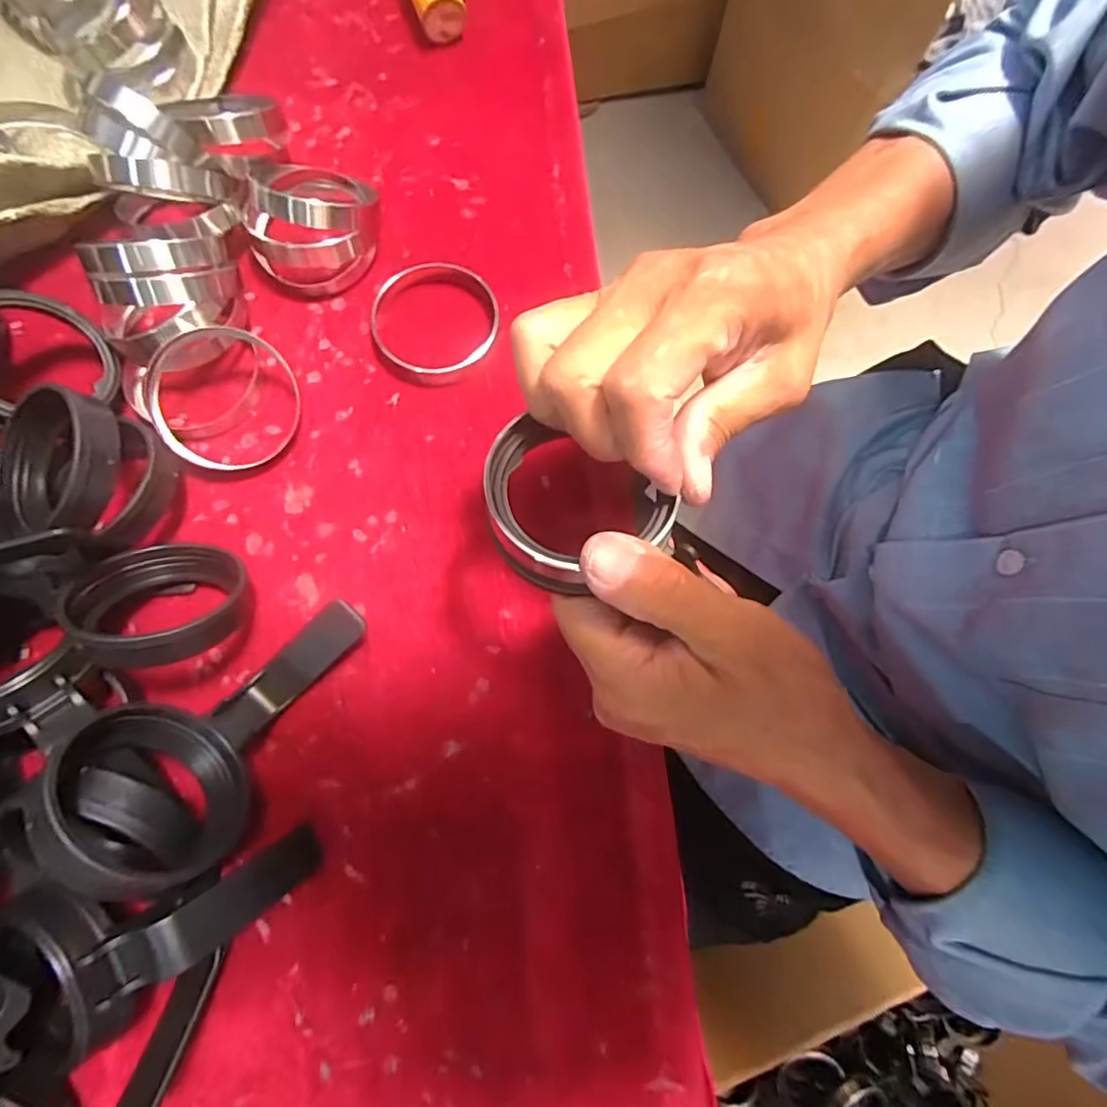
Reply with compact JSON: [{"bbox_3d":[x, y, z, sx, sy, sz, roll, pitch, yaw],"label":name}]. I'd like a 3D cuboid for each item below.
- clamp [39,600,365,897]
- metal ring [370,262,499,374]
[{"bbox_3d":[-0.143,0.074,0.259,0.057,0.054,0.138,33,52,7],"label":"clamp"},{"bbox_3d":[-0.066,-0.134,0.342,0.074,0.012,0.071,0,76,-1],"label":"metal ring"}]

